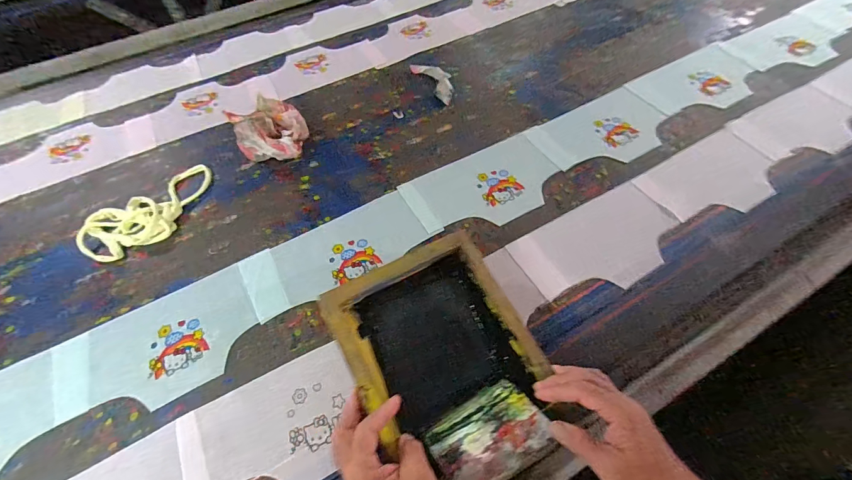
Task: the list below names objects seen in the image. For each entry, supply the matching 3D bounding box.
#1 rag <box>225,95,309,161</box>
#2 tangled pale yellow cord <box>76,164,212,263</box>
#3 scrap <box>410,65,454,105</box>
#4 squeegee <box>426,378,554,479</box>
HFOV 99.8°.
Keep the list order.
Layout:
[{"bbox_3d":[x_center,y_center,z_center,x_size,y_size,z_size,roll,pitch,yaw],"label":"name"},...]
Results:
[{"bbox_3d":[-0.307,-0.220,0.709,0.136,0.080,0.153,-24,63,-13],"label":"rag"},{"bbox_3d":[-0.493,-0.049,0.649,0.233,0.023,0.123,-39,67,-20],"label":"tangled pale yellow cord"},{"bbox_3d":[0.028,-0.368,0.828,0.060,0.012,0.154,-28,63,-15],"label":"scrap"},{"bbox_3d":[0.071,0.222,0.410,0.125,0.006,0.091,-26,33,-16],"label":"squeegee"}]

